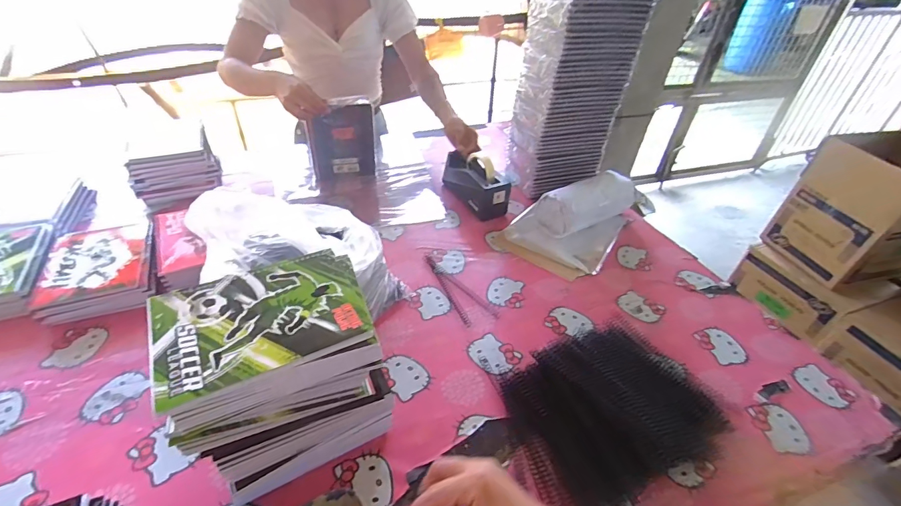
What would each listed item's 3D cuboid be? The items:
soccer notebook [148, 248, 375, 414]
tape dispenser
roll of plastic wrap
[{"bbox_3d":[-0.196,0.065,0.440,0.203,0.008,0.147,-17,48,-23],"label":"soccer notebook"},{"bbox_3d":[0.056,-0.175,1.011,0.093,0.120,0.199,-16,45,-23],"label":"tape dispenser"},{"bbox_3d":[0.323,-0.114,0.980,0.244,0.098,0.098,-19,46,-26],"label":"roll of plastic wrap"}]

